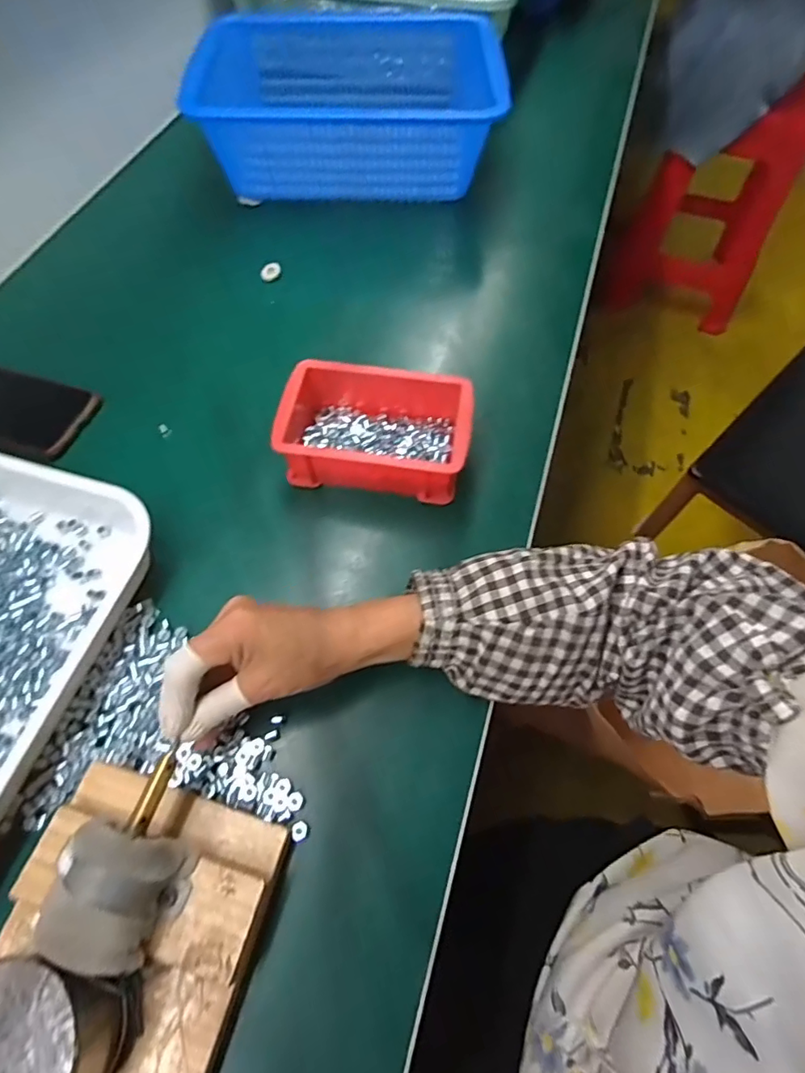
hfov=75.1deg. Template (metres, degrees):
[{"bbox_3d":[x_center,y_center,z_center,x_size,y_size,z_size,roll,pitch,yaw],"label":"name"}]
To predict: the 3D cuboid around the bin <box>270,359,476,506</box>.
[{"bbox_3d":[-0.020,-0.089,0.434,0.151,0.051,0.104,5,62,4],"label":"bin"}]

